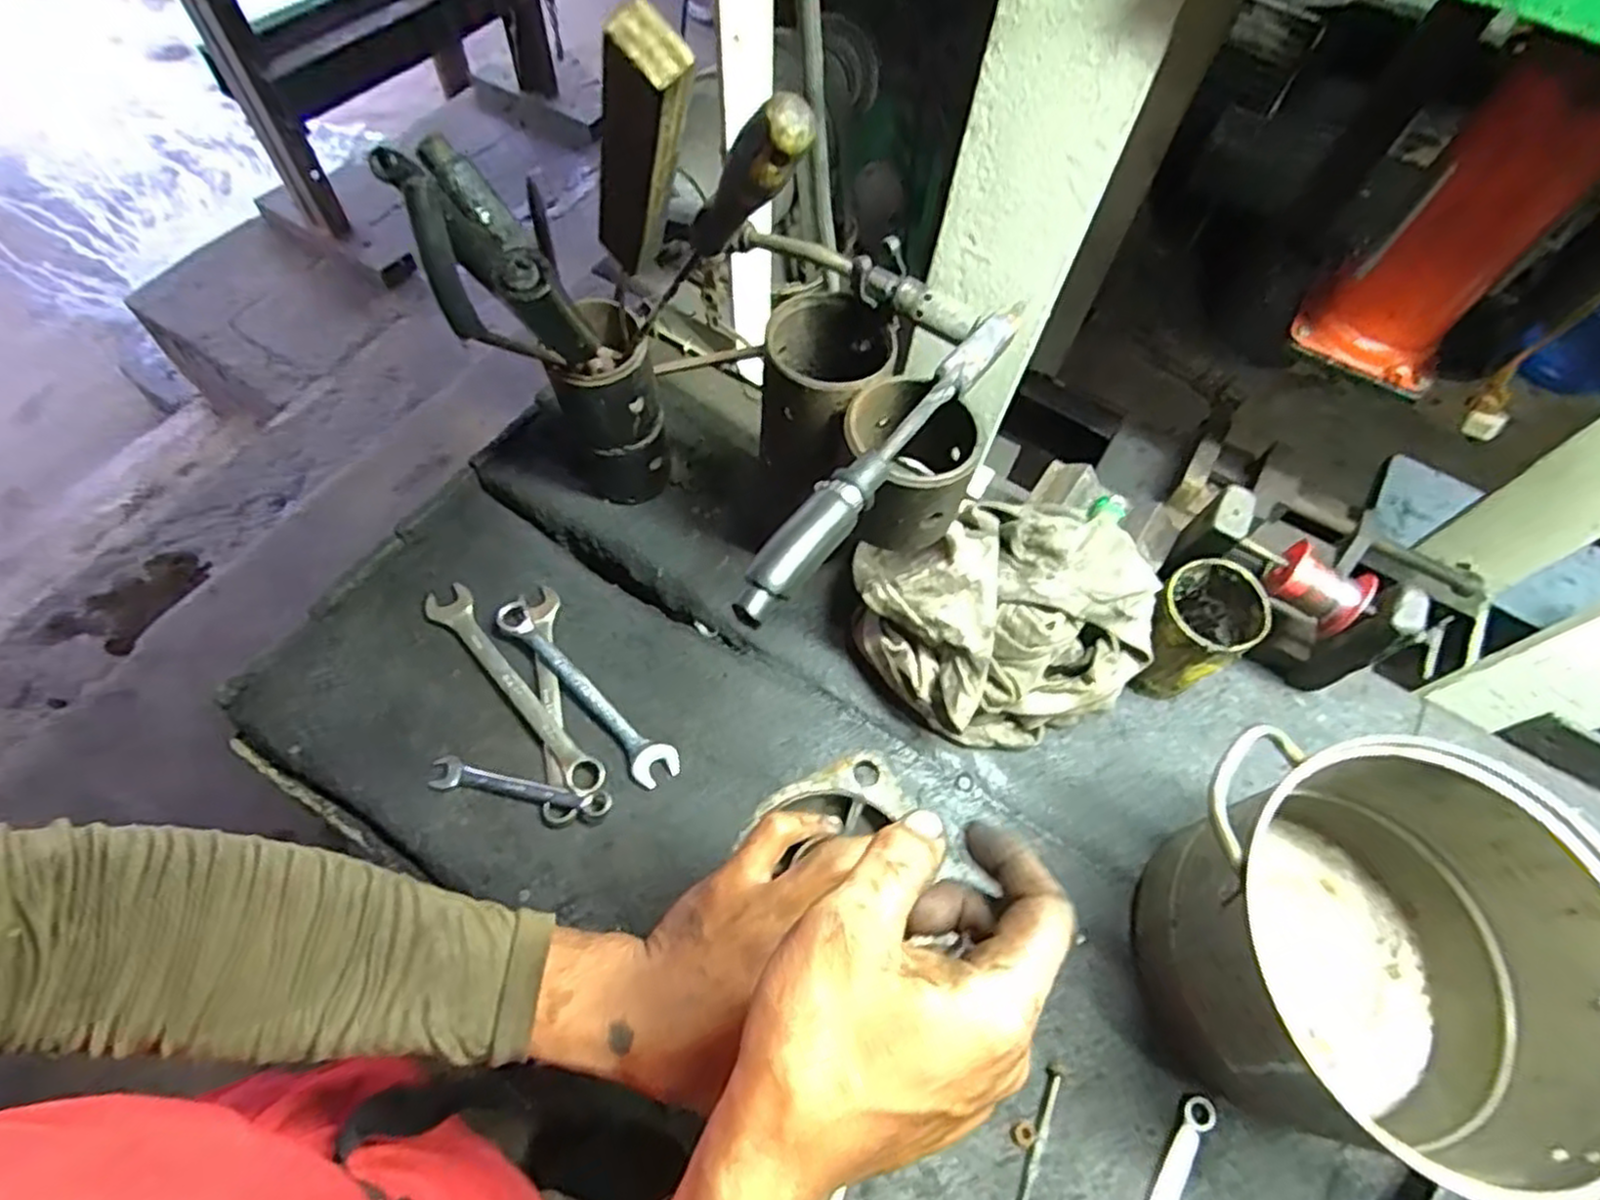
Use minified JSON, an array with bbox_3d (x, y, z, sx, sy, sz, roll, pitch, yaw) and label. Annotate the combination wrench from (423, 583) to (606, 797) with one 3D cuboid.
[{"bbox_3d":[-0.236,0.070,0.611,0.035,0.017,0.231,-38,69,-19],"label":"combination wrench"}]

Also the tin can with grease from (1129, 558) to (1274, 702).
[{"bbox_3d":[0.302,0.028,0.600,0.079,0.114,0.076,-1,62,-2],"label":"tin can with grease"}]

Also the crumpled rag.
[{"bbox_3d":[0.149,0.024,0.571,0.221,0.158,0.141,12,62,5],"label":"crumpled rag"}]

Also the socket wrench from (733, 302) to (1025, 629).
[{"bbox_3d":[0.053,-0.090,0.442,0.029,0.021,0.274,36,65,15],"label":"socket wrench"}]

